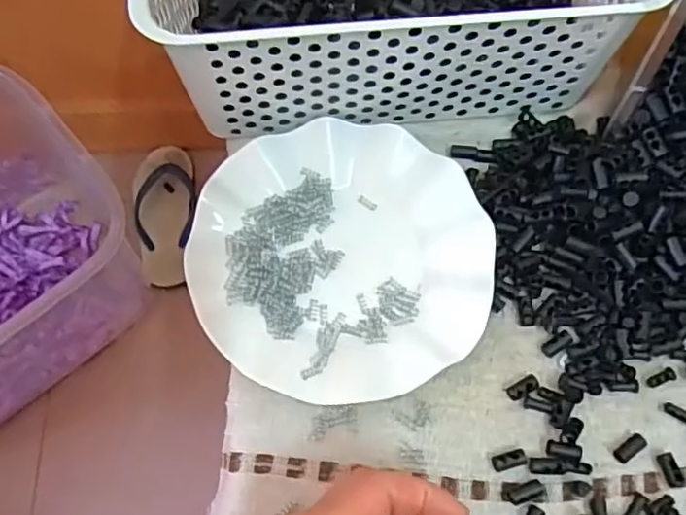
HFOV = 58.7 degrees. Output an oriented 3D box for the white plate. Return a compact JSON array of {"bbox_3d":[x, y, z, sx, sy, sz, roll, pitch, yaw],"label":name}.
[{"bbox_3d":[-0.001,-0.003,0.382,0.177,0.020,0.181,0,67,-1],"label":"white plate"}]

